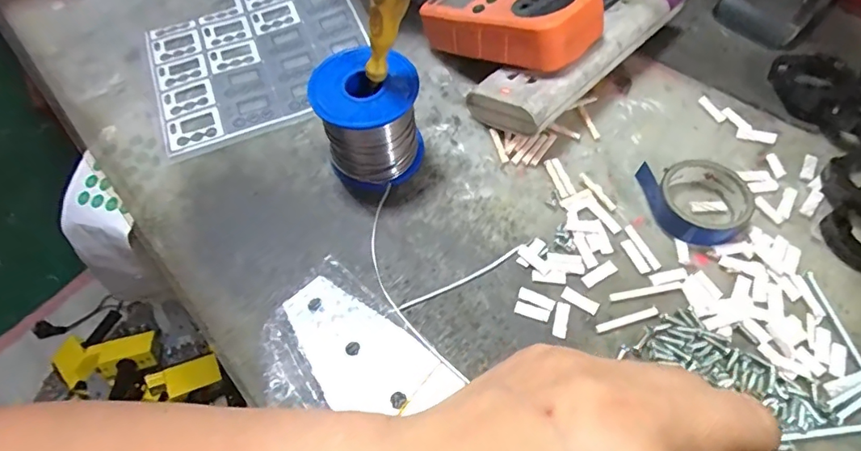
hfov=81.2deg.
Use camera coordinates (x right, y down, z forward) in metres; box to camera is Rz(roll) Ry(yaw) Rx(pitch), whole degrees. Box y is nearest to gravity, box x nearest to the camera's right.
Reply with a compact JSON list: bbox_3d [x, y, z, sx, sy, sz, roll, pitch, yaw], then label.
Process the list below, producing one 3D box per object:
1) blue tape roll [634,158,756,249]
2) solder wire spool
[{"bbox_3d":[0.164,-0.014,0.309,0.055,0.019,0.055,-2,60,3],"label":"blue tape roll"},{"bbox_3d":[-0.038,-0.068,0.322,0.062,0.070,0.060,-2,60,3],"label":"solder wire spool"}]

